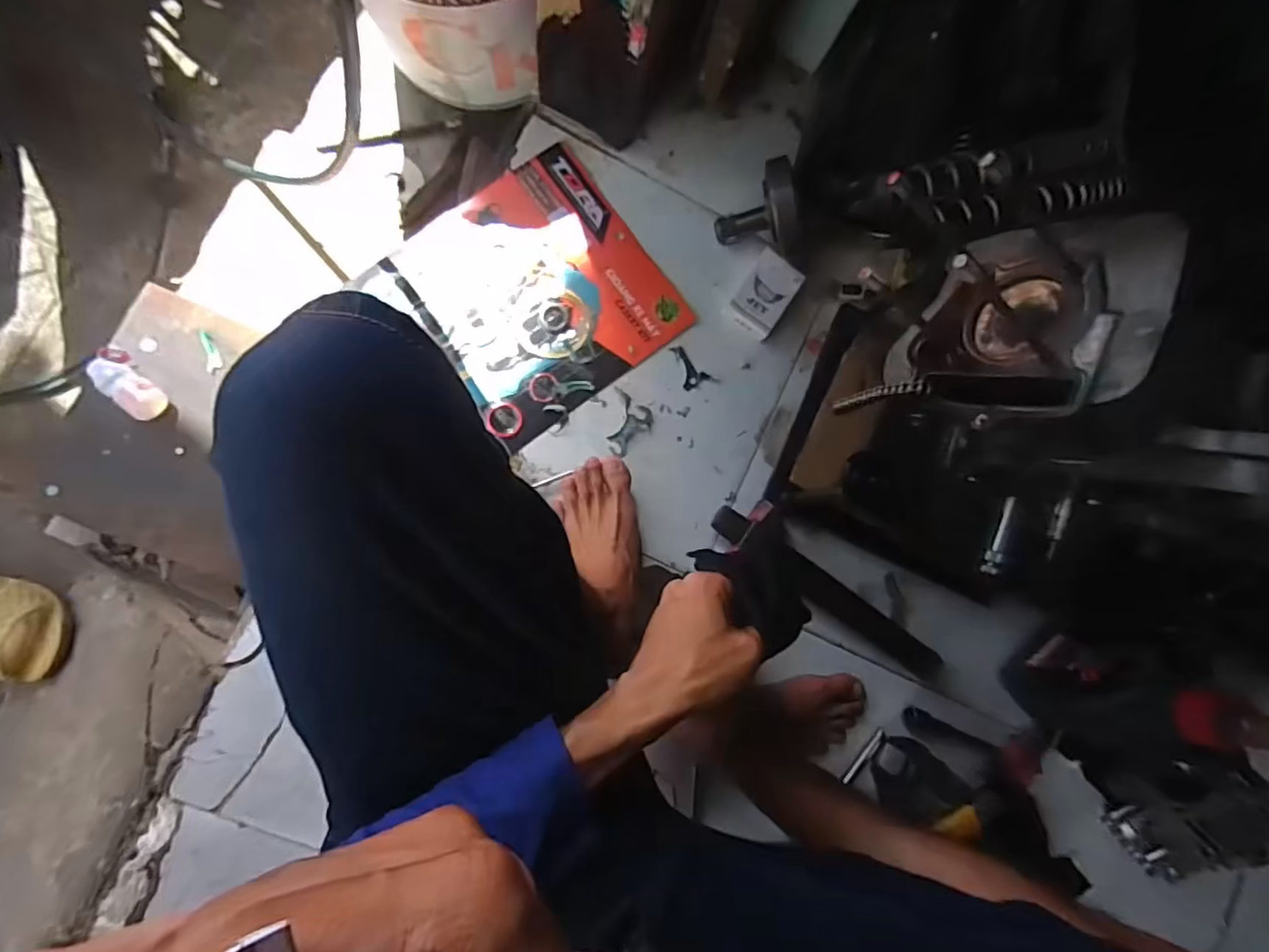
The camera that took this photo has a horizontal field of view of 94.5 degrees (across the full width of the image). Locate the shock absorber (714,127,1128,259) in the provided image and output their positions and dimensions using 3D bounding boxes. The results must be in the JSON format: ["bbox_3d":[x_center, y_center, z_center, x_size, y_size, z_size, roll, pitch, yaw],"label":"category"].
[{"bbox_3d":[0.293,-0.299,0.636,0.388,0.100,0.092,-6,87,6],"label":"shock absorber"}]

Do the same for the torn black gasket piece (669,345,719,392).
[{"bbox_3d":[0.063,-0.121,0.672,0.035,0.004,0.063,-41,92,-8],"label":"torn black gasket piece"}]

